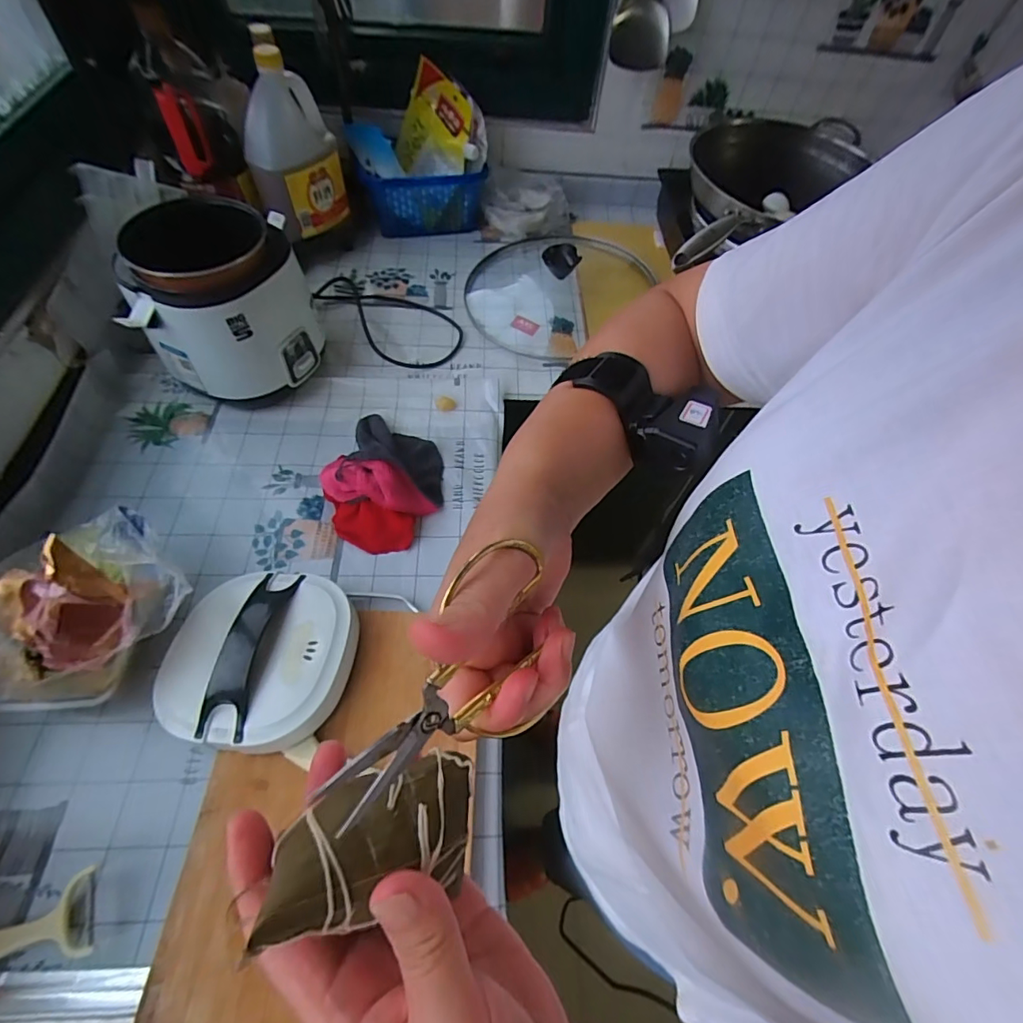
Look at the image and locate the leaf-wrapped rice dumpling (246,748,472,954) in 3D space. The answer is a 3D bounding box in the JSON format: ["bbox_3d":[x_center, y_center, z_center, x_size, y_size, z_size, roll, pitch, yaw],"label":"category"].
[{"bbox_3d":[-0.054,0.126,0.187,0.078,0.040,0.045,2,42,-33],"label":"leaf-wrapped rice dumpling"}]

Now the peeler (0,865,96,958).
[{"bbox_3d":[-0.392,0.346,0.389,0.131,0.024,0.054,-24,64,-17],"label":"peeler"}]

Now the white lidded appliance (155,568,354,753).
[{"bbox_3d":[-0.249,0.141,0.496,0.181,0.064,0.170,2,60,-3],"label":"white lidded appliance"}]

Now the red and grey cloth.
[{"bbox_3d":[-0.160,-0.054,0.615,0.138,0.063,0.201,-8,60,-8],"label":"red and grey cloth"}]

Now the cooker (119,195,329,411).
[{"bbox_3d":[-0.361,-0.260,0.639,0.191,0.205,0.175,-17,64,-13],"label":"cooker"}]

